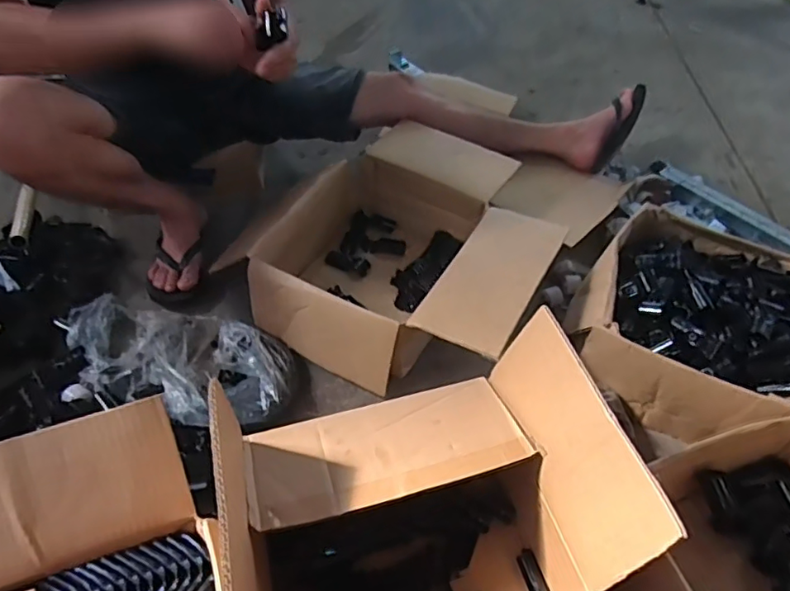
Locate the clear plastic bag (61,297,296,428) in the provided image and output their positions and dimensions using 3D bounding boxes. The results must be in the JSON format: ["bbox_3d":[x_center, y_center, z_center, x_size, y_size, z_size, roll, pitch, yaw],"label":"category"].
[{"bbox_3d":[-0.337,0.097,0.864,0.386,0.065,0.189,18,52,15],"label":"clear plastic bag"}]

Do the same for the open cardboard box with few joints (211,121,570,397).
[{"bbox_3d":[0.044,-0.080,0.932,0.414,0.155,0.487,23,53,19],"label":"open cardboard box with few joints"}]

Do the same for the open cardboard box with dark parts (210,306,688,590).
[{"bbox_3d":[0.030,0.224,0.584,0.358,0.253,0.269,-12,51,-10],"label":"open cardboard box with dark parts"}]

